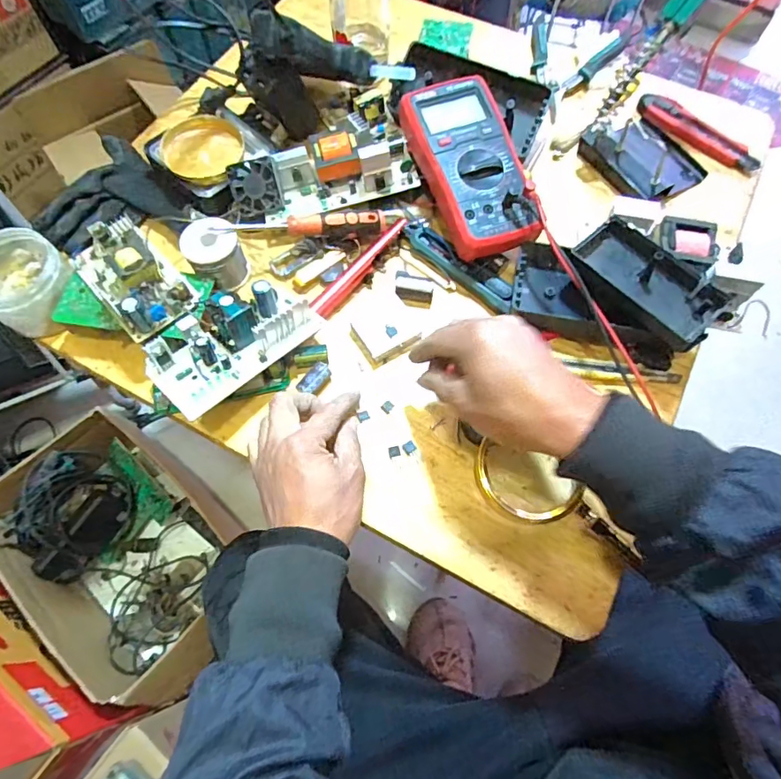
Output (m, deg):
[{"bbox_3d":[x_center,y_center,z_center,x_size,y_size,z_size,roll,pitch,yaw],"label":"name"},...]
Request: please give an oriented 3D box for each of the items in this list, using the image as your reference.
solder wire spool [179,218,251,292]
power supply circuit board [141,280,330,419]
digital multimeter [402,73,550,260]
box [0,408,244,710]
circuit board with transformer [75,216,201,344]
[{"bbox_3d":[-0.172,-0.132,0.498,0.053,0.057,0.047,-26,69,-11],"label":"solder wire spool"},{"bbox_3d":[-0.137,-0.043,0.437,0.140,0.042,0.069,-41,72,-16],"label":"power supply circuit board"},{"bbox_3d":[0.080,-0.220,0.497,0.093,0.045,0.186,-21,79,-5],"label":"digital multimeter"},{"bbox_3d":[-0.460,0.257,0.837,0.354,0.171,0.254,39,72,16],"label":"box"},{"bbox_3d":[-0.239,-0.106,0.458,0.065,0.034,0.119,-41,72,-16],"label":"circuit board with transformer"}]

